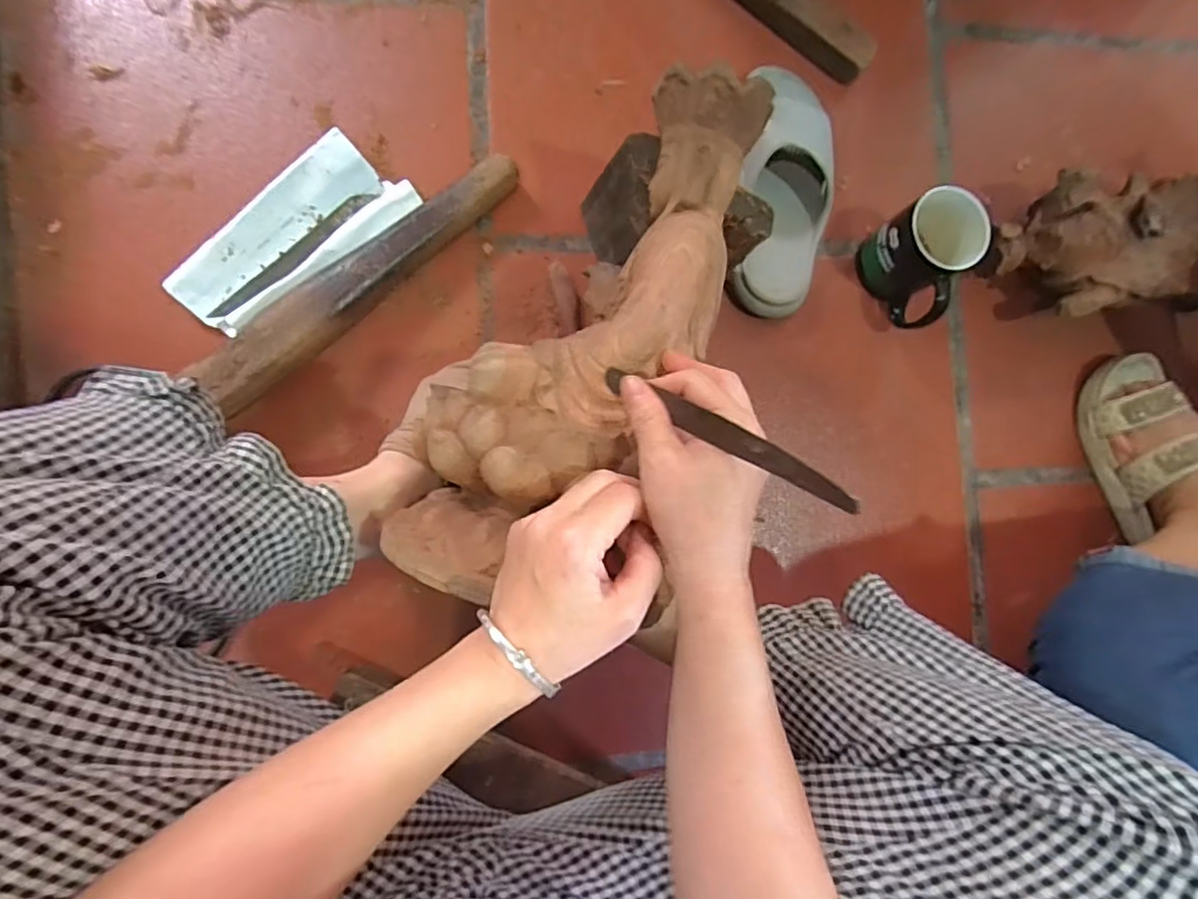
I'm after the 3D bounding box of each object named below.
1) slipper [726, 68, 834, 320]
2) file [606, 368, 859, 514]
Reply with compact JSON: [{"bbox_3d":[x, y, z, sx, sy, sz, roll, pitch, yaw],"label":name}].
[{"bbox_3d":[0.182,-0.260,0.587,0.094,0.063,0.248,3,86,-6],"label":"slipper"},{"bbox_3d":[0.059,-0.012,0.311,0.011,0.176,0.010,-48,134,-7],"label":"file"}]

